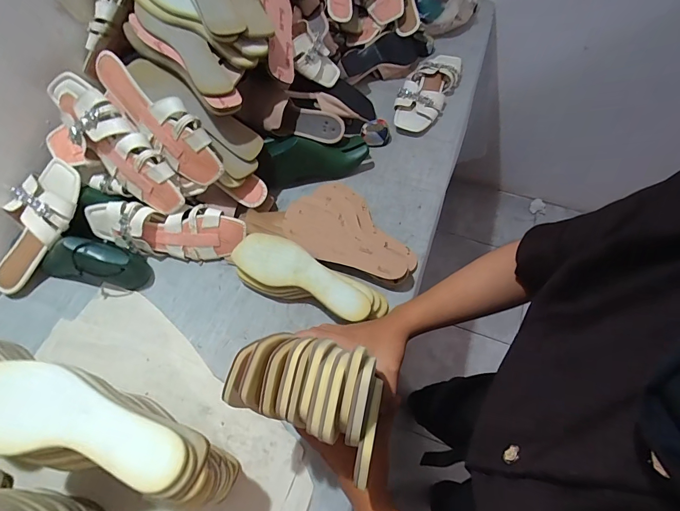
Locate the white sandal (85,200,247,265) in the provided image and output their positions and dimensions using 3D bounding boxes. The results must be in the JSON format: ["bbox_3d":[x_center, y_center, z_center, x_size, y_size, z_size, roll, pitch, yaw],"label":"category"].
[{"bbox_3d":[-0.310,-0.043,0.659,0.275,0.102,0.060,5,22,-3],"label":"white sandal"}]

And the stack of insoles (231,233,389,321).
[{"bbox_3d":[-0.049,0.040,0.612,0.261,0.060,0.086,20,62,12],"label":"stack of insoles"}]

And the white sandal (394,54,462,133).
[{"bbox_3d":[0.211,-0.392,0.870,0.102,0.066,0.280,25,64,14],"label":"white sandal"}]

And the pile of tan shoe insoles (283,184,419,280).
[{"bbox_3d":[0.024,-0.040,0.662,0.245,0.039,0.160,35,67,19],"label":"pile of tan shoe insoles"}]

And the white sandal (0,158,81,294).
[{"bbox_3d":[-0.523,-0.047,0.624,0.088,0.049,0.246,27,92,15],"label":"white sandal"}]

